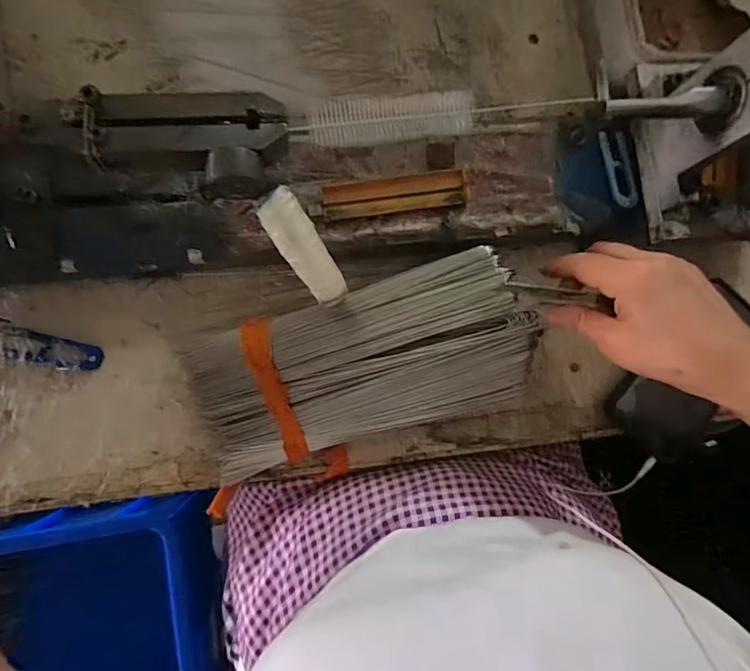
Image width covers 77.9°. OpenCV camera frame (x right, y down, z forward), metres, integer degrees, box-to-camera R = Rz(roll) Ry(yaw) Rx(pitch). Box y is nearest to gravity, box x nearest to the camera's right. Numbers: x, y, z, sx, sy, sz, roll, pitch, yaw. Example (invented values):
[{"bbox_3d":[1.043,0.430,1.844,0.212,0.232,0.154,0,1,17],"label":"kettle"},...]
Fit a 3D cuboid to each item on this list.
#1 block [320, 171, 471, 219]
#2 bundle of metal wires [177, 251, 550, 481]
[{"bbox_3d":[0.017,-0.115,0.375,0.117,0.011,0.031,-9,86,-6],"label":"block"},{"bbox_3d":[-0.006,0.021,0.371,0.263,0.039,0.115,-18,88,-3],"label":"bundle of metal wires"}]

